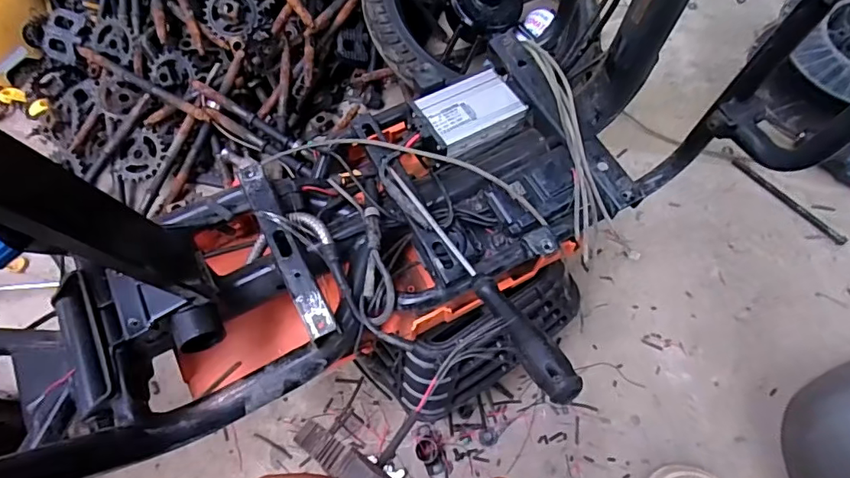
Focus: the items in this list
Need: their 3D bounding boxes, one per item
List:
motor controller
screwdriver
[{"bbox_3d":[0.044,-0.132,0.530,0.107,0.026,0.069,-31,70,-10],"label":"motor controller"},{"bbox_3d":[0.038,0.027,0.424,0.024,0.033,0.259,-28,48,-10],"label":"screwdriver"}]

